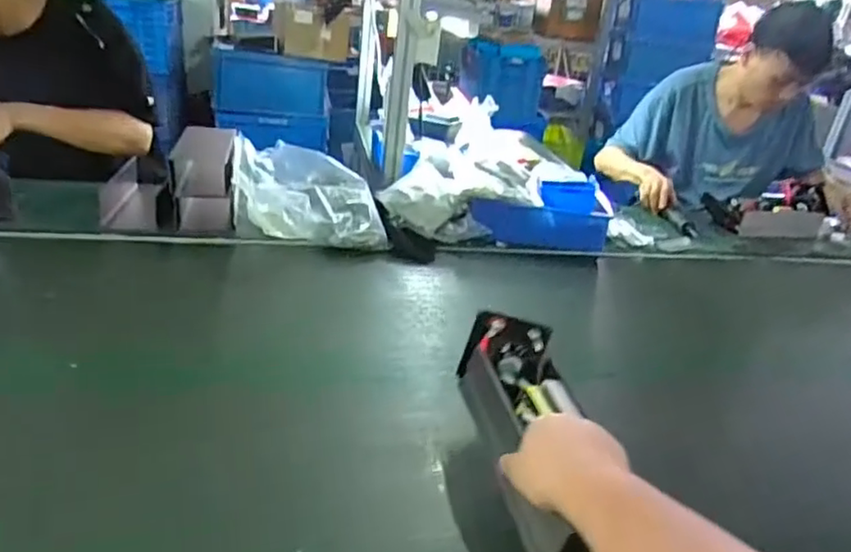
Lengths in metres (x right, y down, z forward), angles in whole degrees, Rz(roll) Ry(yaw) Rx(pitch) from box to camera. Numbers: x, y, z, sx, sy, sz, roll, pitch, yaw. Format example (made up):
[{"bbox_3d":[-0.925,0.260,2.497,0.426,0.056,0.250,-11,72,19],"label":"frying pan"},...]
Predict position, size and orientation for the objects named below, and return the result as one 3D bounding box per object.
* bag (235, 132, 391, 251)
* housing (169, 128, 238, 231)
[{"bbox_3d":[-0.219,-0.153,1.212,0.271,0.132,0.196,0,26,-16],"label":"bag"},{"bbox_3d":[-0.425,-0.188,1.235,0.117,0.155,0.203,-1,26,-17],"label":"housing"}]

